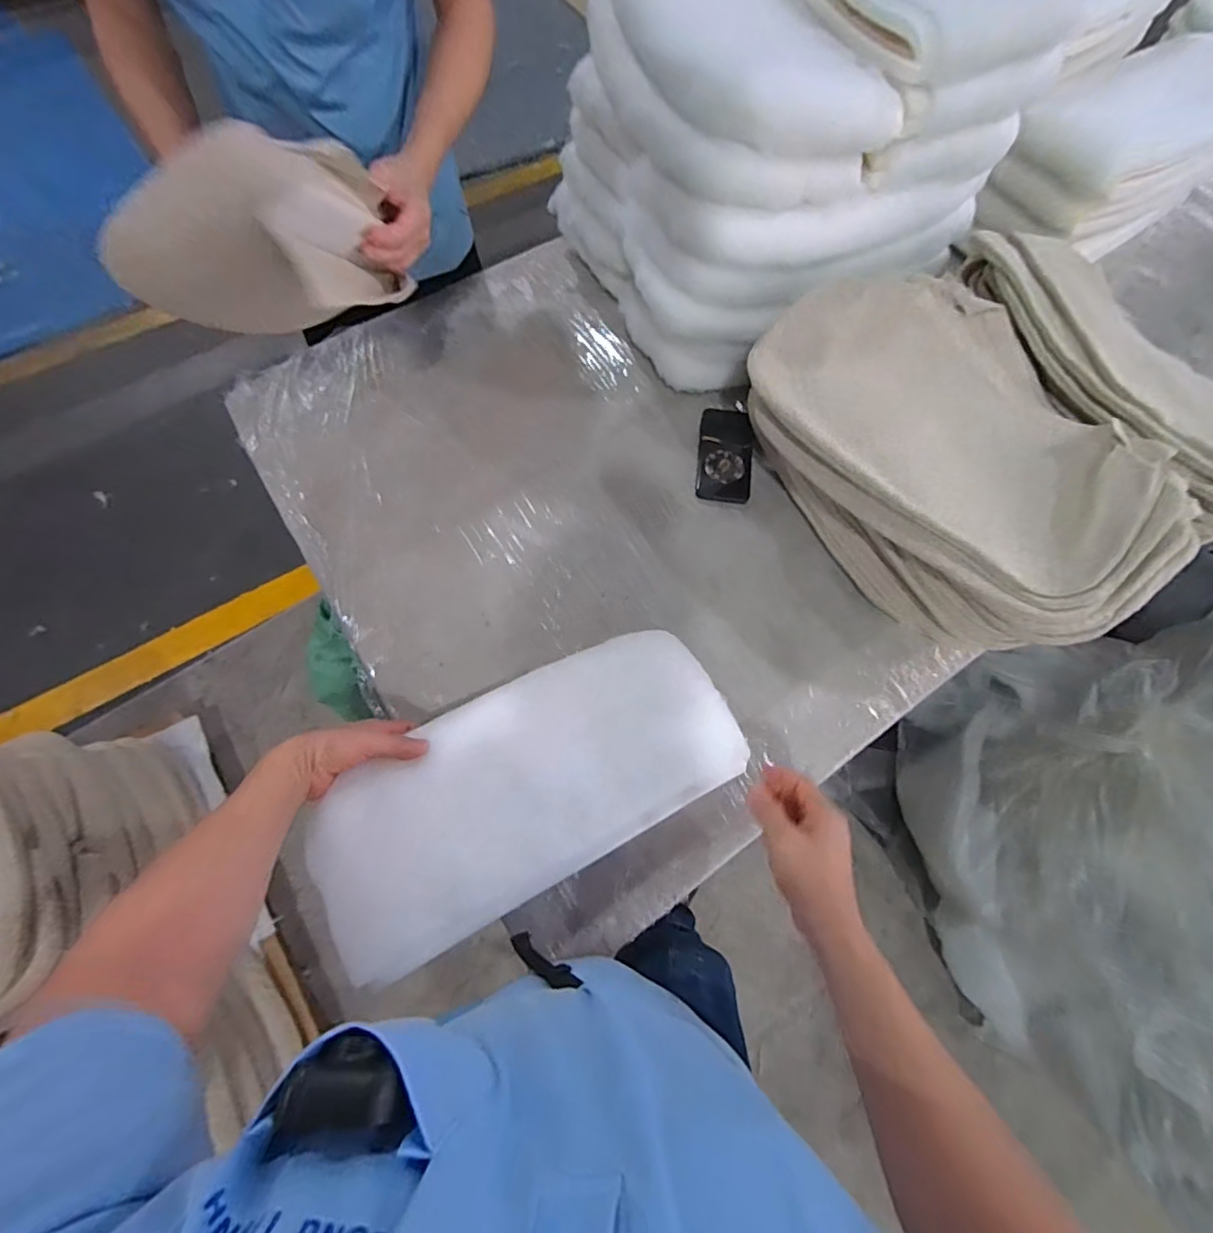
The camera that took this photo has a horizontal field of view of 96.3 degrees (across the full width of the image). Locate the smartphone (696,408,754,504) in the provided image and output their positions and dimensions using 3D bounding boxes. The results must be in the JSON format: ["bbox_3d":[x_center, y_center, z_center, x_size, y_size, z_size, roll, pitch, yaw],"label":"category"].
[{"bbox_3d":[0.185,-0.253,0.834,0.081,0.011,0.172,10,69,1],"label":"smartphone"}]

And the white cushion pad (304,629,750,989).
[{"bbox_3d":[-0.080,0.176,0.605,0.458,0.033,0.214,-26,73,-15],"label":"white cushion pad"}]

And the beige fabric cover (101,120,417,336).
[{"bbox_3d":[-0.322,-0.374,0.541,0.096,0.187,0.269,34,72,10],"label":"beige fabric cover"}]

